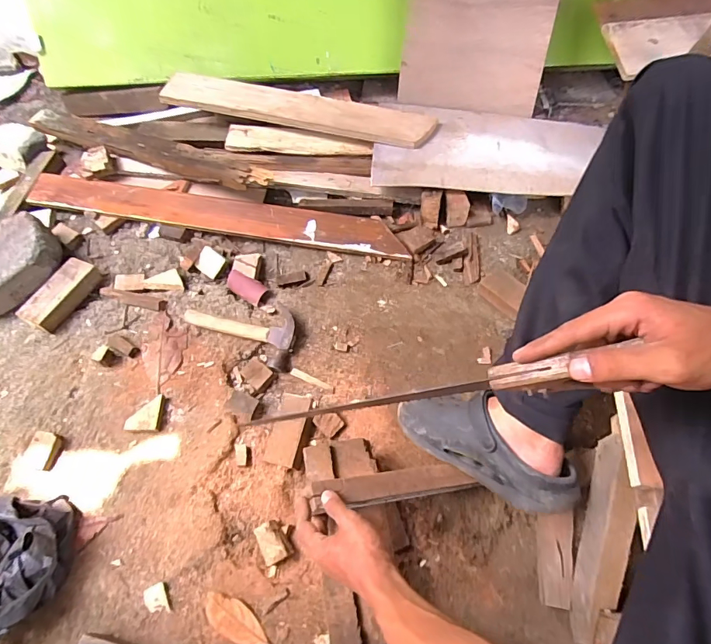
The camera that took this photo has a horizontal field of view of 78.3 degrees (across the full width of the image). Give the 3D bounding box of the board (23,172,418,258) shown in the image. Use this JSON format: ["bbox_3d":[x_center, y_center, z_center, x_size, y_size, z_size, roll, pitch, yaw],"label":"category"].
[{"bbox_3d":[-0.310,-0.235,0.941,0.831,0.016,0.089,9,68,7],"label":"board"}]

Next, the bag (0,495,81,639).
[{"bbox_3d":[-0.506,0.349,0.614,0.179,0.089,0.180,-14,61,-4],"label":"bag"}]

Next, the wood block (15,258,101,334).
[{"bbox_3d":[-0.578,-0.055,0.866,0.060,0.047,0.155,23,65,16],"label":"wood block"}]

